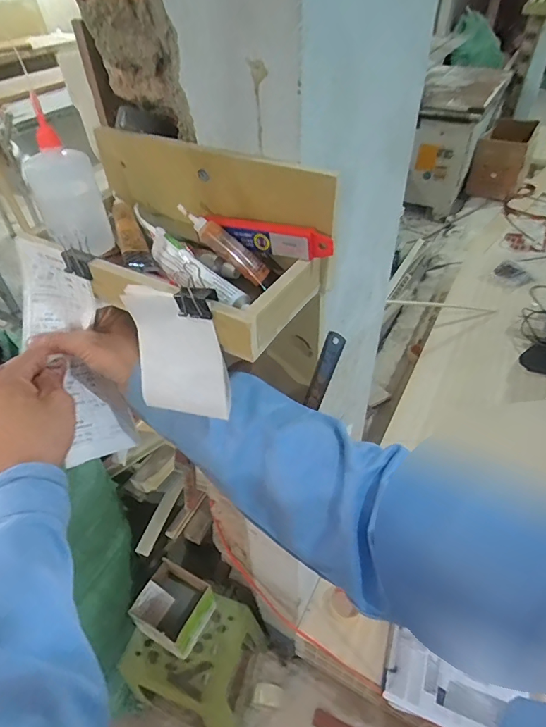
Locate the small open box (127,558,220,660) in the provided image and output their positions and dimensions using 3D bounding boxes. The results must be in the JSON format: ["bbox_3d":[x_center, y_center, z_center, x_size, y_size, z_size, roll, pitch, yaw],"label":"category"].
[{"bbox_3d":[-0.237,0.602,1.089,0.152,0.138,0.158,16,47,18],"label":"small open box"}]

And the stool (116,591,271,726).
[{"bbox_3d":[-0.191,0.805,1.193,0.301,0.314,0.267,15,47,17],"label":"stool"}]

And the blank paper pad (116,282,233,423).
[{"bbox_3d":[-0.078,-0.008,0.359,0.078,0.107,0.007,4,27,20],"label":"blank paper pad"}]

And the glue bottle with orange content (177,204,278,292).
[{"bbox_3d":[-0.038,-0.099,0.372,0.095,0.018,0.015,39,49,-8],"label":"glue bottle with orange content"}]

